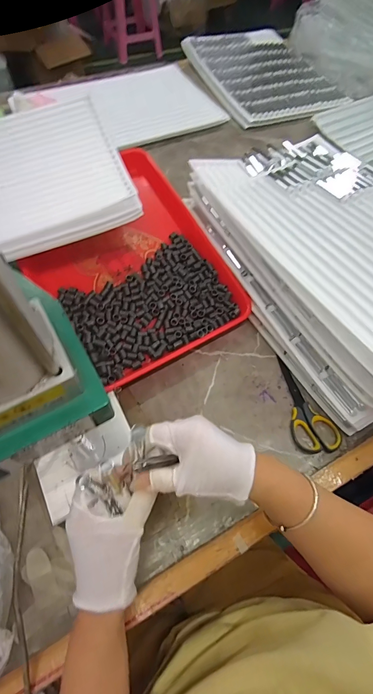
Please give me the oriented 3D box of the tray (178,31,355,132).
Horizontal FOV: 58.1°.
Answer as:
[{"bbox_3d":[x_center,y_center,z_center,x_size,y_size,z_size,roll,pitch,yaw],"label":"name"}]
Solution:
[{"bbox_3d":[0.229,-0.838,1.021,0.362,0.026,0.492,-16,62,-11],"label":"tray"}]

